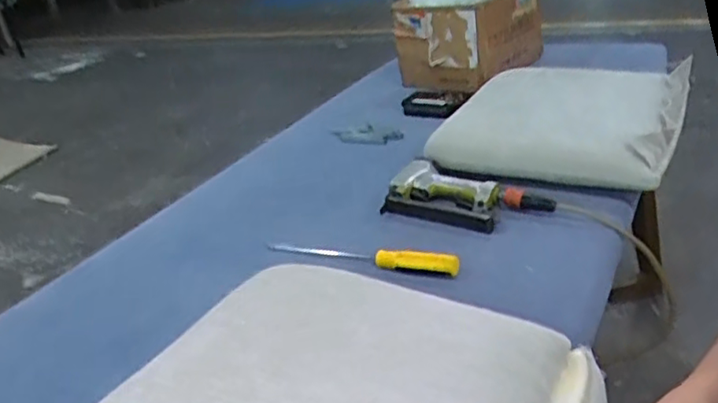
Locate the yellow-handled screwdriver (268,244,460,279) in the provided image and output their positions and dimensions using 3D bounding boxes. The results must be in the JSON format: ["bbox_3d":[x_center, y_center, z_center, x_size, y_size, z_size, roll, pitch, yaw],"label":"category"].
[{"bbox_3d":[0.001,0.074,0.885,0.280,0.028,0.028,5,27,30],"label":"yellow-handled screwdriver"}]

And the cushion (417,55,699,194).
[{"bbox_3d":[0.362,-0.147,1.123,0.406,0.066,0.346,7,44,18],"label":"cushion"}]

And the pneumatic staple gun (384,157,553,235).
[{"bbox_3d":[0.170,-0.009,0.982,0.262,0.043,0.131,9,31,31],"label":"pneumatic staple gun"}]

